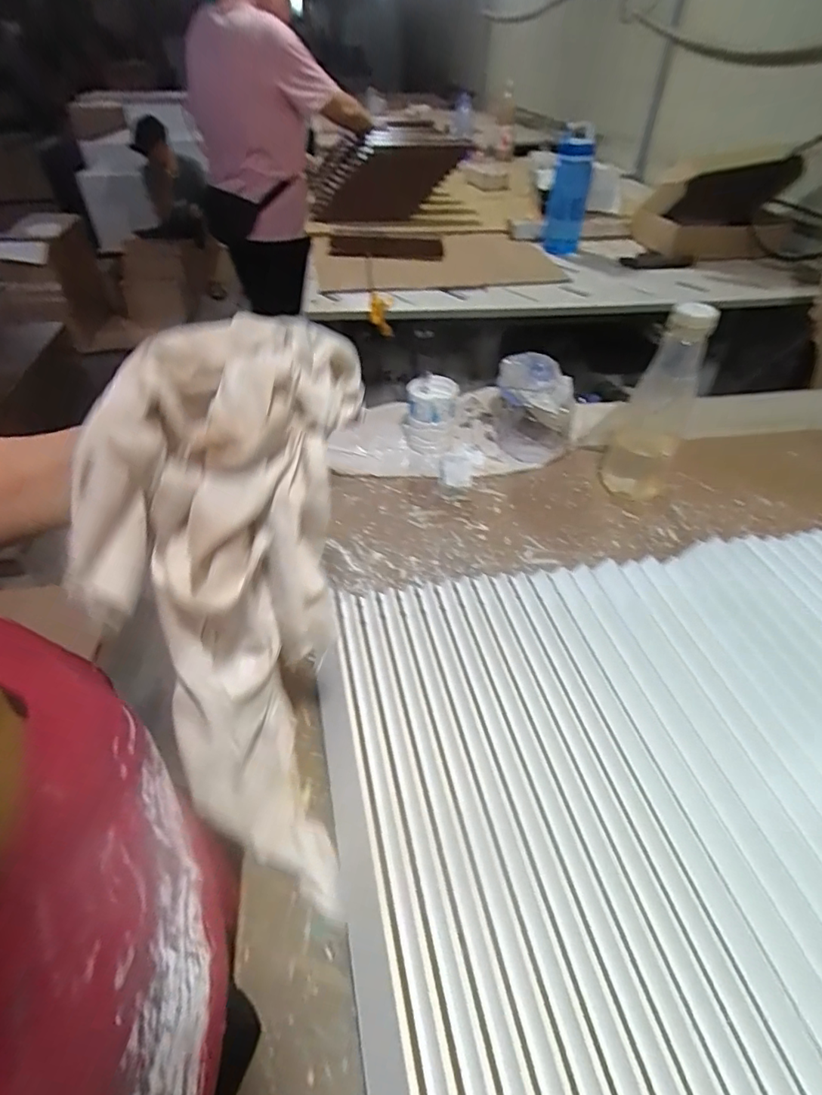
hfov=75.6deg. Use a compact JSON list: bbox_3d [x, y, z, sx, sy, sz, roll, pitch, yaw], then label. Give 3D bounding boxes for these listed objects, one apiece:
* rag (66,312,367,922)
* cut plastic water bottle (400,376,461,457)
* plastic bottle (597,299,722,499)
[{"bbox_3d":[-0.096,0.052,0.320,0.100,0.343,0.128,4,23,4],"label":"rag"},{"bbox_3d":[0.024,-0.186,0.732,0.071,0.082,0.086,3,44,2],"label":"cut plastic water bottle"},{"bbox_3d":[0.285,-0.168,0.612,0.072,0.227,0.079,17,46,16],"label":"plastic bottle"}]

